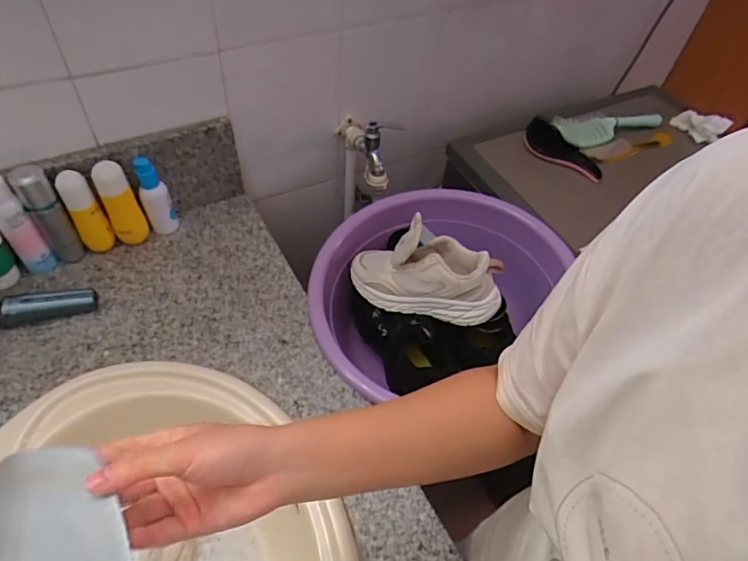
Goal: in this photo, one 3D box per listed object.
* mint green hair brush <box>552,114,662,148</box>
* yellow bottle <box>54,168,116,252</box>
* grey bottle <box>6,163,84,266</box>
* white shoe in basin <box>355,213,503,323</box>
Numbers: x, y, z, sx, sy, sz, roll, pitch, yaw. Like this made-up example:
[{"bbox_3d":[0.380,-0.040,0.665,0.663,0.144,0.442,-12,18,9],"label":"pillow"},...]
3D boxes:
[{"bbox_3d":[0.491,-0.323,1.052,0.257,0.022,0.078,-13,52,-17],"label":"mint green hair brush"},{"bbox_3d":[-0.436,-0.099,0.773,0.042,0.141,0.032,-30,60,-27],"label":"yellow bottle"},{"bbox_3d":[-0.484,-0.096,0.756,0.042,0.163,0.044,-29,59,-26],"label":"grey bottle"},{"bbox_3d":[0.083,-0.020,0.792,0.229,0.131,0.095,16,51,7],"label":"white shoe in basin"}]

